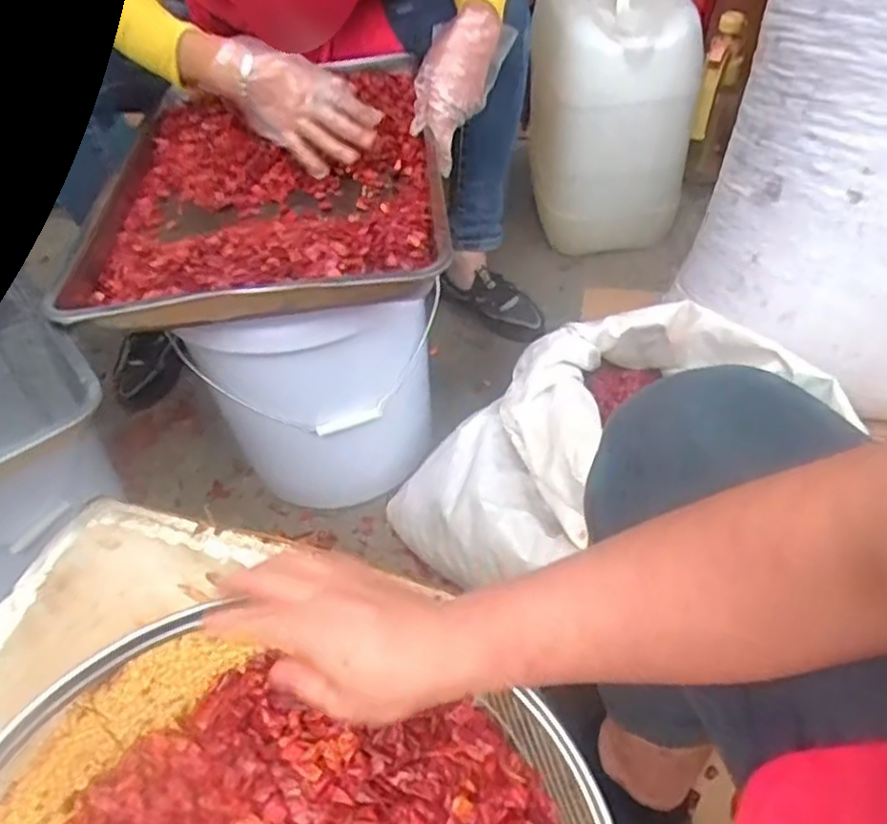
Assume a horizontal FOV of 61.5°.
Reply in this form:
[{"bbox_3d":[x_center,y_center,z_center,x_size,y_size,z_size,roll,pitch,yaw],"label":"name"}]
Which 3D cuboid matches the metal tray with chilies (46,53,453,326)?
[{"bbox_3d":[-0.202,-0.282,0.869,0.388,0.054,0.529,-5,47,1],"label":"metal tray with chilies"}]

